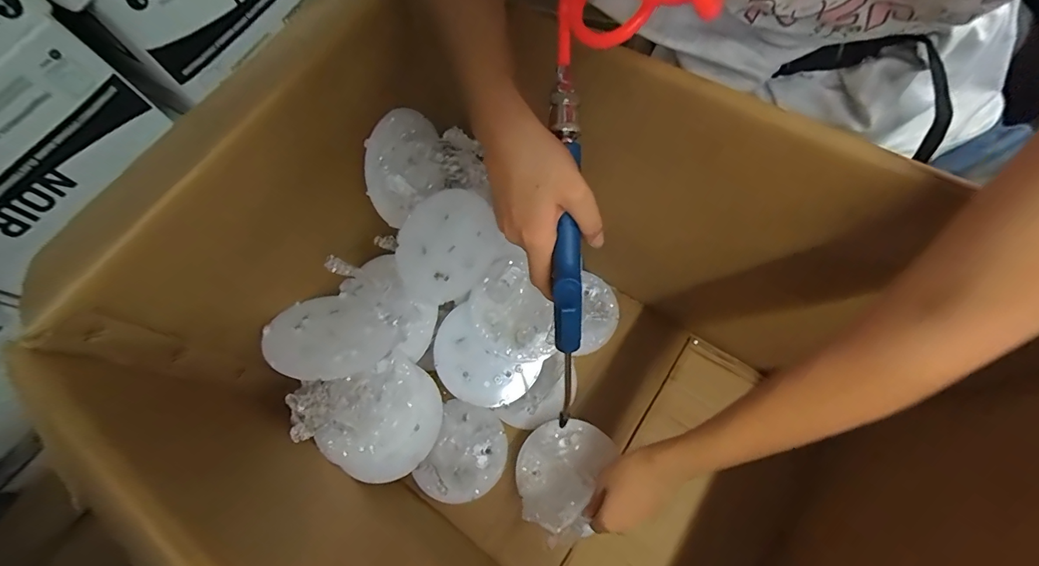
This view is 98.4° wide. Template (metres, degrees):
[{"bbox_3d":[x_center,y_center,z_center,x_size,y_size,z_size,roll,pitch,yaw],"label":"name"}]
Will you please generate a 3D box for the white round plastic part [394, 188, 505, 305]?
[{"bbox_3d":[-0.080,-0.040,0.504,0.128,0.128,0.010,-51,49,-5],"label":"white round plastic part"}]

